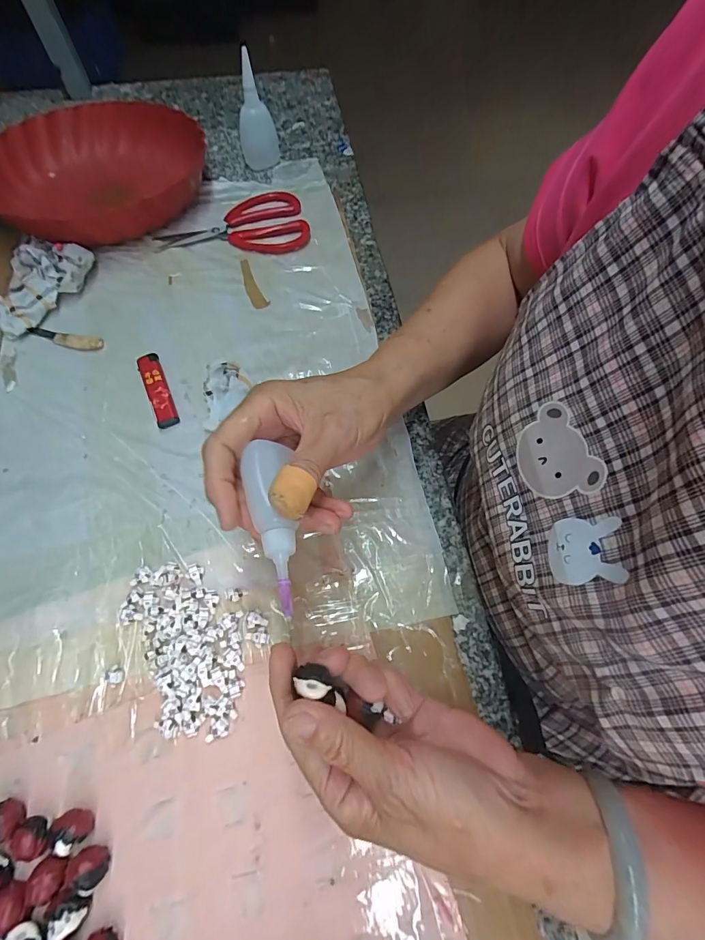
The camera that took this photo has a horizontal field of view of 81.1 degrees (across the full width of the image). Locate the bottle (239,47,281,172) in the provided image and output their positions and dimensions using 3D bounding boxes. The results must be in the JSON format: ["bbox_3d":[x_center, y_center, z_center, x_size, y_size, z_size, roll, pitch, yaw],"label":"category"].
[{"bbox_3d":[-0.112,-0.411,0.475,0.043,0.098,0.035,-6,65,-4],"label":"bottle"}]

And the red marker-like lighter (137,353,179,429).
[{"bbox_3d":[-0.171,-0.071,0.362,0.019,0.010,0.076,-24,68,-11],"label":"red marker-like lighter"}]

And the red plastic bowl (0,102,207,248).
[{"bbox_3d":[-0.287,-0.334,0.471,0.225,0.073,0.233,0,65,-1],"label":"red plastic bowl"}]

